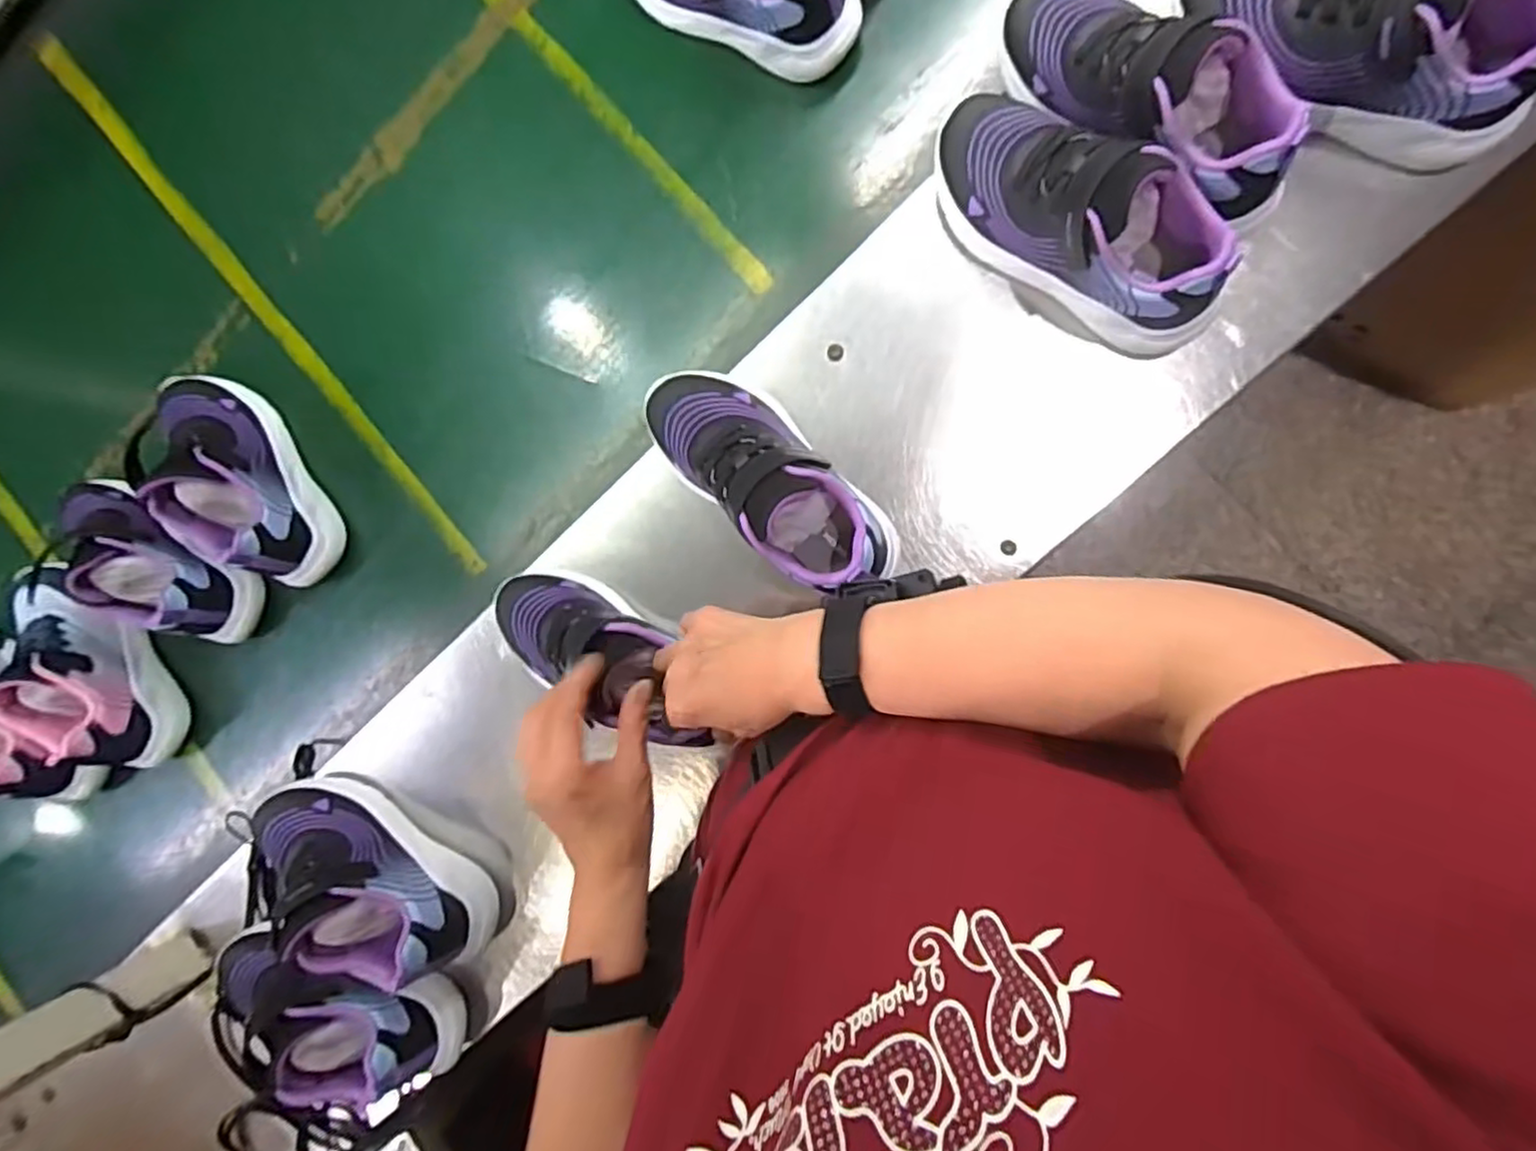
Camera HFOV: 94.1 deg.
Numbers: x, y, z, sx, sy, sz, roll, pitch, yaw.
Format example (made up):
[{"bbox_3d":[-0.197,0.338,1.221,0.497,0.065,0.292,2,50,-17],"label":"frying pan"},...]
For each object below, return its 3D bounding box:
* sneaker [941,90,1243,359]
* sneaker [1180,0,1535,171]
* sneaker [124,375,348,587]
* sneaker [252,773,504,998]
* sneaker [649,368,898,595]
[{"bbox_3d":[0.202,-0.238,0.466,0.220,0.093,0.084,37,97,6],"label":"sneaker"},{"bbox_3d":[0.362,-0.333,0.435,0.213,0.078,0.090,23,95,7],"label":"sneaker"},{"bbox_3d":[-0.476,-0.088,0.629,0.093,0.106,0.220,-35,86,8],"label":"sneaker"},{"bbox_3d":[-0.333,0.245,0.573,0.230,0.094,0.089,32,96,6],"label":"sneaker"},{"bbox_3d":[-0.001,-0.071,0.503,0.209,0.090,0.081,43,97,5],"label":"sneaker"}]

